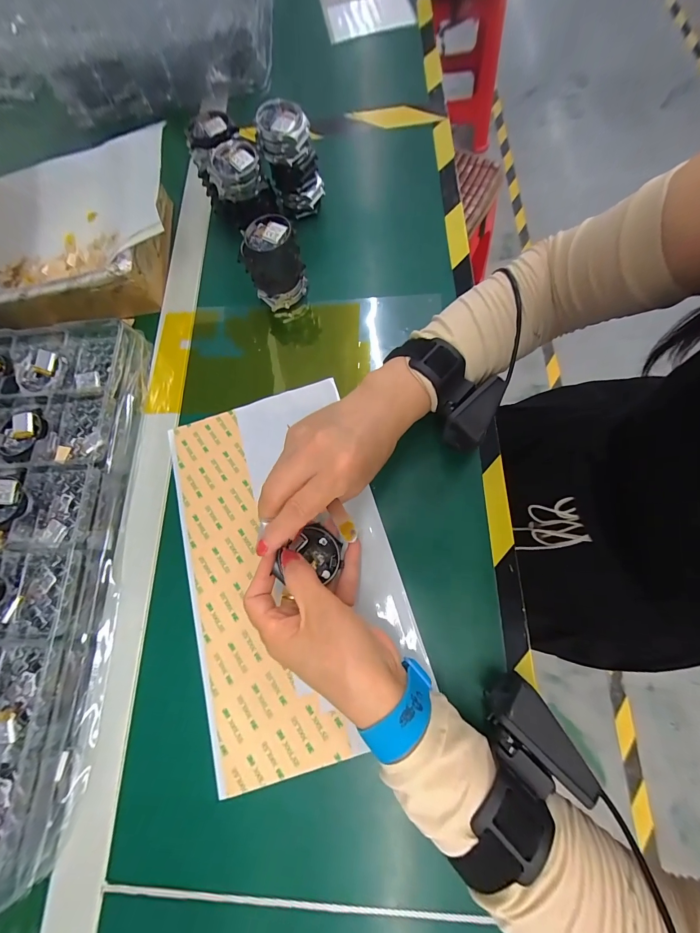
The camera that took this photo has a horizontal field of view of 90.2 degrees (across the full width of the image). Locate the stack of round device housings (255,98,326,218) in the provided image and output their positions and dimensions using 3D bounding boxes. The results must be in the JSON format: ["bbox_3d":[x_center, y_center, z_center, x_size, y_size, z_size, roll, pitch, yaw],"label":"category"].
[{"bbox_3d":[-0.060,-0.319,0.370,0.054,0.085,0.046,-8,71,3],"label":"stack of round device housings"}]

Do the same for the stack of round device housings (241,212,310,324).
[{"bbox_3d":[-0.072,-0.195,0.348,0.045,0.075,0.052,31,77,14],"label":"stack of round device housings"}]

